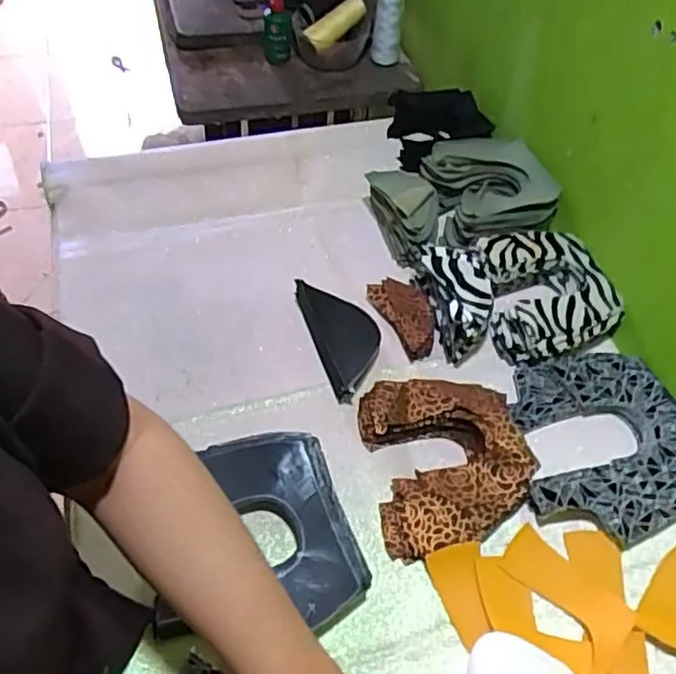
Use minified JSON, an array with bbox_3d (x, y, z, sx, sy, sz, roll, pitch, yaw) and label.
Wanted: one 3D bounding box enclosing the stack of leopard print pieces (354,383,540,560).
[{"bbox_3d":[0.101,0.114,0.626,0.152,0.043,0.178,0,54,-4],"label":"stack of leopard print pieces"}]

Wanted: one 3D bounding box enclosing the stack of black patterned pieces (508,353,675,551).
[{"bbox_3d":[0.258,0.101,0.648,0.177,0.023,0.192,-10,55,-11],"label":"stack of black patterned pieces"}]

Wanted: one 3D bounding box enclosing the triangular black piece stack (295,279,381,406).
[{"bbox_3d":[0.009,-0.002,0.722,0.069,0.031,0.148,-13,56,-13],"label":"triangular black piece stack"}]

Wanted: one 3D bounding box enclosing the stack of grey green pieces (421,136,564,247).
[{"bbox_3d":[0.193,-0.187,0.842,0.135,0.056,0.163,-14,56,-13],"label":"stack of grey green pieces"}]

